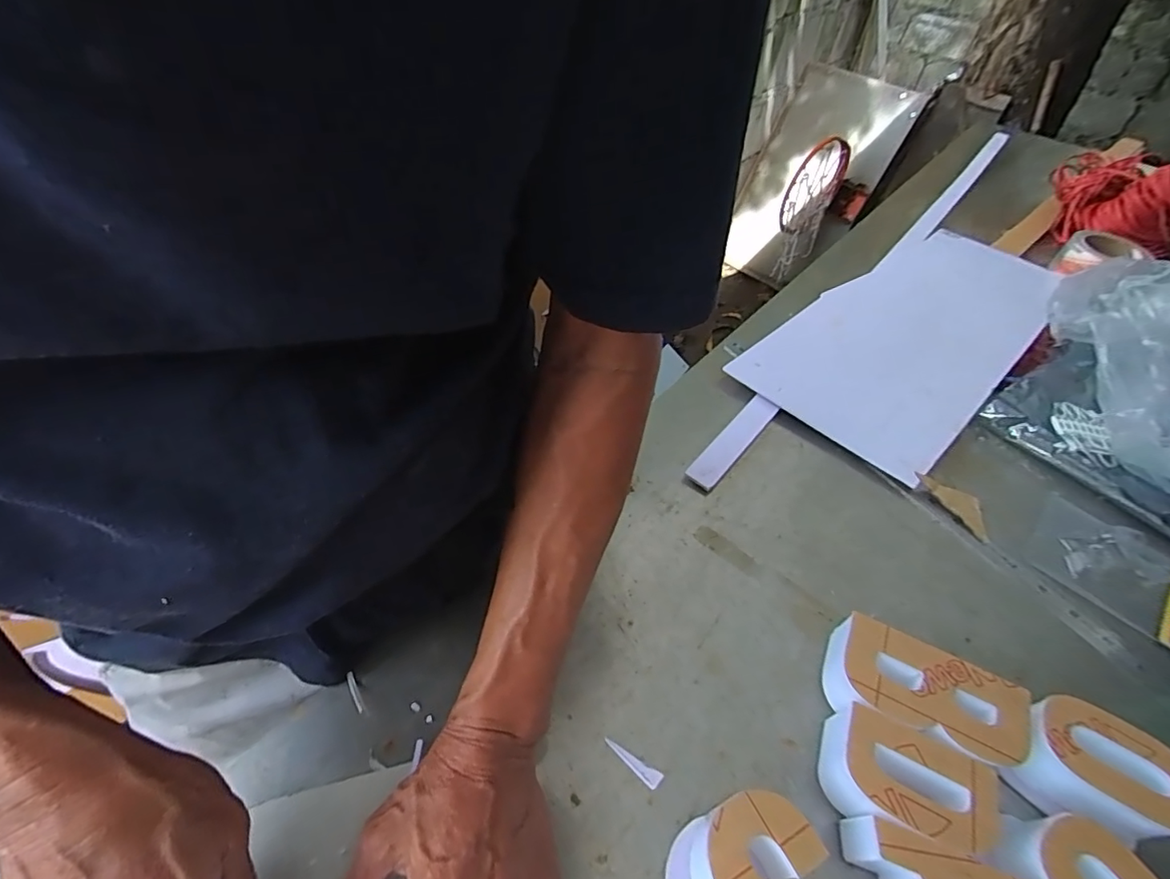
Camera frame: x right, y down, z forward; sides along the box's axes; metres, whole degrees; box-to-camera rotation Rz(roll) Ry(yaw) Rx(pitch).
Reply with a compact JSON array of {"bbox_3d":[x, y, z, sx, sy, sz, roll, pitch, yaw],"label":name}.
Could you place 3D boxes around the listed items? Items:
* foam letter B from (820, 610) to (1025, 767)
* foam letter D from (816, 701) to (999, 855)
[{"bbox_3d":[0.220,0.173,0.354,0.114,0.049,0.065,26,53,16],"label":"foam letter B"},{"bbox_3d":[0.192,0.209,0.323,0.091,0.047,0.061,20,50,12],"label":"foam letter D"}]

